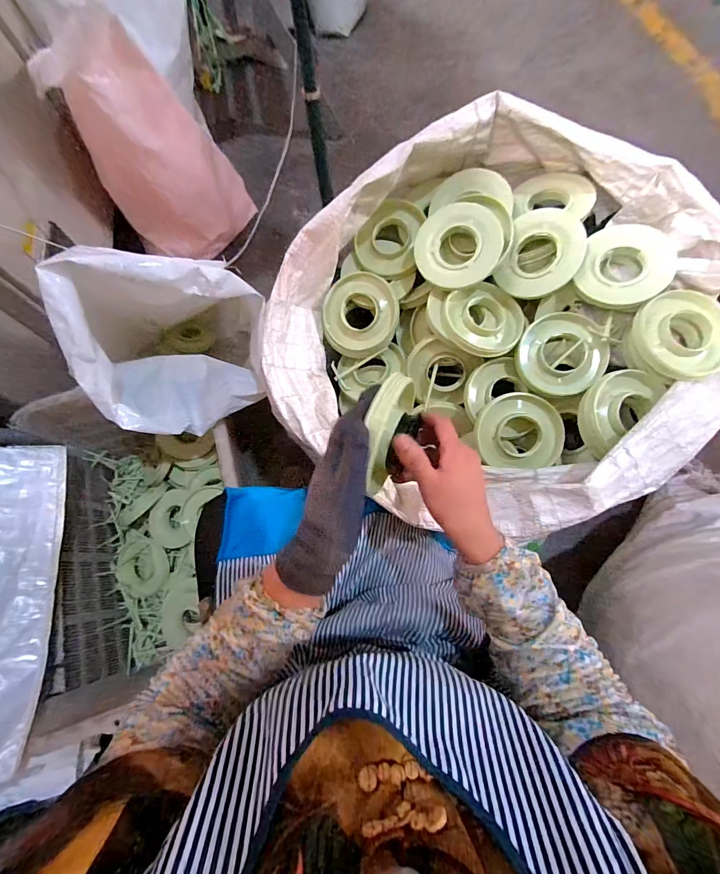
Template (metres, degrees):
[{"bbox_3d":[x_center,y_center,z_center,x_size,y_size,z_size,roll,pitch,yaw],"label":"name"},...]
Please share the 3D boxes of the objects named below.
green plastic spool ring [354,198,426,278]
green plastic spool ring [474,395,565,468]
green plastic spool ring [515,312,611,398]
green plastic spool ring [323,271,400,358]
[{"bbox_3d":[0.056,-0.334,0.637,0.120,0.022,0.120,2,105,9],"label":"green plastic spool ring"},{"bbox_3d":[0.247,-0.008,0.577,0.131,0.043,0.113,16,71,8],"label":"green plastic spool ring"},{"bbox_3d":[0.317,-0.131,0.588,0.129,0.028,0.126,2,96,15],"label":"green plastic spool ring"},{"bbox_3d":[0.002,-0.217,0.660,0.131,0.028,0.132,3,103,12],"label":"green plastic spool ring"}]

